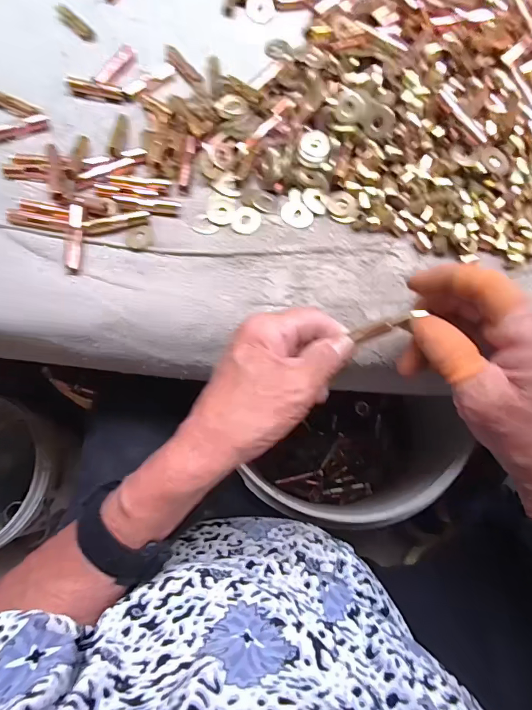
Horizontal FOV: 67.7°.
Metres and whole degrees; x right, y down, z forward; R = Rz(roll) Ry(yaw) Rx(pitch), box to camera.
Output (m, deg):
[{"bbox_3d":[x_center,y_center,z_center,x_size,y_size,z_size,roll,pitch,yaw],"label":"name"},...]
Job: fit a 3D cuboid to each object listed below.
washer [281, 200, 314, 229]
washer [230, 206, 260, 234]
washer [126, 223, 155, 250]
[{"bbox_3d":[0.024,-0.108,0.306,0.024,0.004,0.020,41,79,12],"label":"washer"},{"bbox_3d":[-0.015,-0.104,0.304,0.022,0.004,0.022,8,74,4],"label":"washer"},{"bbox_3d":[-0.096,-0.090,0.301,0.020,0.004,0.021,-6,74,0],"label":"washer"}]

